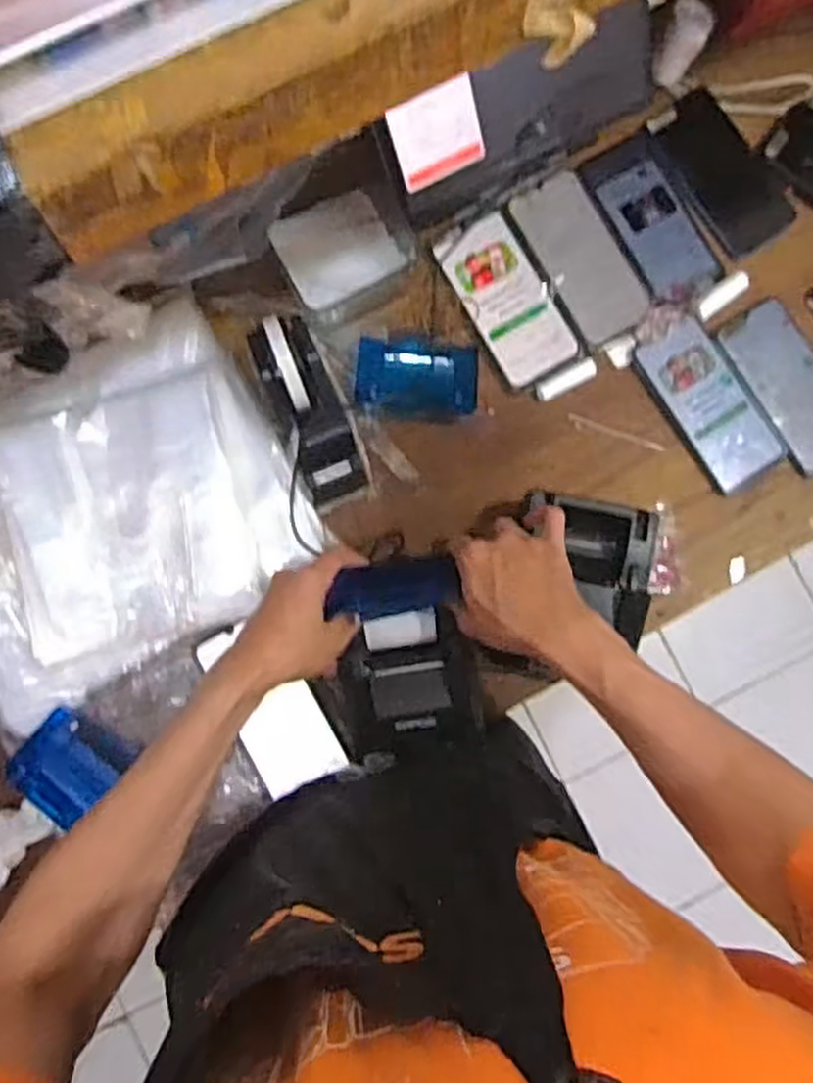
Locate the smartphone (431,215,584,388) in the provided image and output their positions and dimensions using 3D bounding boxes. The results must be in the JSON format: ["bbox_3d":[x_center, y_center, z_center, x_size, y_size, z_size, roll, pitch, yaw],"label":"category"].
[{"bbox_3d":[0.095,-0.228,0.731,0.075,0.009,0.157,-29,86,-5],"label":"smartphone"}]

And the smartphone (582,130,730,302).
[{"bbox_3d":[0.238,-0.307,0.738,0.082,0.015,0.163,-27,86,-4],"label":"smartphone"}]

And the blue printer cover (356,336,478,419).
[{"bbox_3d":[0.010,-0.151,0.723,0.110,0.015,0.070,4,84,-1],"label":"blue printer cover"}]

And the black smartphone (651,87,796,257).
[{"bbox_3d":[0.305,-0.356,0.749,0.081,0.009,0.153,-34,86,-5],"label":"black smartphone"}]

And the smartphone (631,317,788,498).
[{"bbox_3d":[0.286,-0.129,0.732,0.072,0.013,0.162,-32,86,-5],"label":"smartphone"}]

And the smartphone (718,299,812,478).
[{"bbox_3d":[0.364,-0.146,0.741,0.075,0.008,0.164,-33,86,-5],"label":"smartphone"}]

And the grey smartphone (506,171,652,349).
[{"bbox_3d":[0.165,-0.267,0.736,0.071,0.008,0.161,-30,86,-5],"label":"grey smartphone"}]

